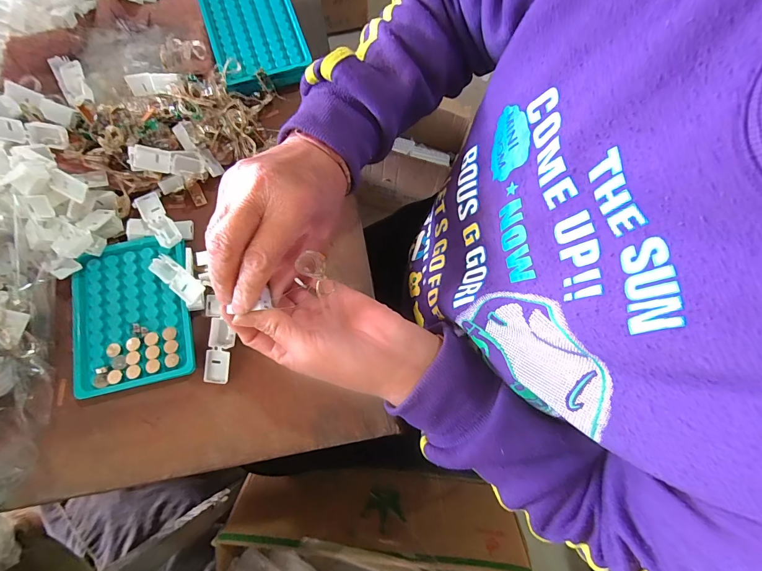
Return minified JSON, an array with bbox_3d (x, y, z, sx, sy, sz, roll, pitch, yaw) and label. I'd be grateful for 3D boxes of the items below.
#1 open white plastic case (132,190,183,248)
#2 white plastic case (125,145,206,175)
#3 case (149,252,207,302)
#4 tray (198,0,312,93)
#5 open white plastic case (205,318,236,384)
[{"bbox_3d":[-0.206,-0.061,0.334,0.022,0.009,0.058,-32,78,-10],"label":"open white plastic case"},{"bbox_3d":[-0.194,-0.114,0.330,0.058,0.013,0.022,-6,72,-36],"label":"white plastic case"},{"bbox_3d":[-0.178,-0.005,0.322,0.055,0.014,0.020,37,76,8],"label":"case"},{"bbox_3d":[-0.136,-0.275,0.394,0.096,0.022,0.134,-17,75,-7],"label":"tray"},{"bbox_3d":[-0.139,0.057,0.315,0.023,0.009,0.054,6,74,0],"label":"open white plastic case"}]

